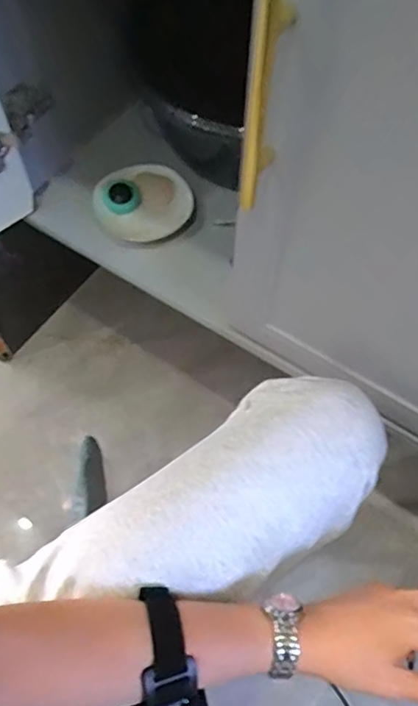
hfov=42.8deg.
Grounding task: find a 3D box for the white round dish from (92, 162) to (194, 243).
[{"bbox_3d":[-0.088,-0.189,0.664,0.112,0.034,0.103,0,62,-1],"label":"white round dish"}]

